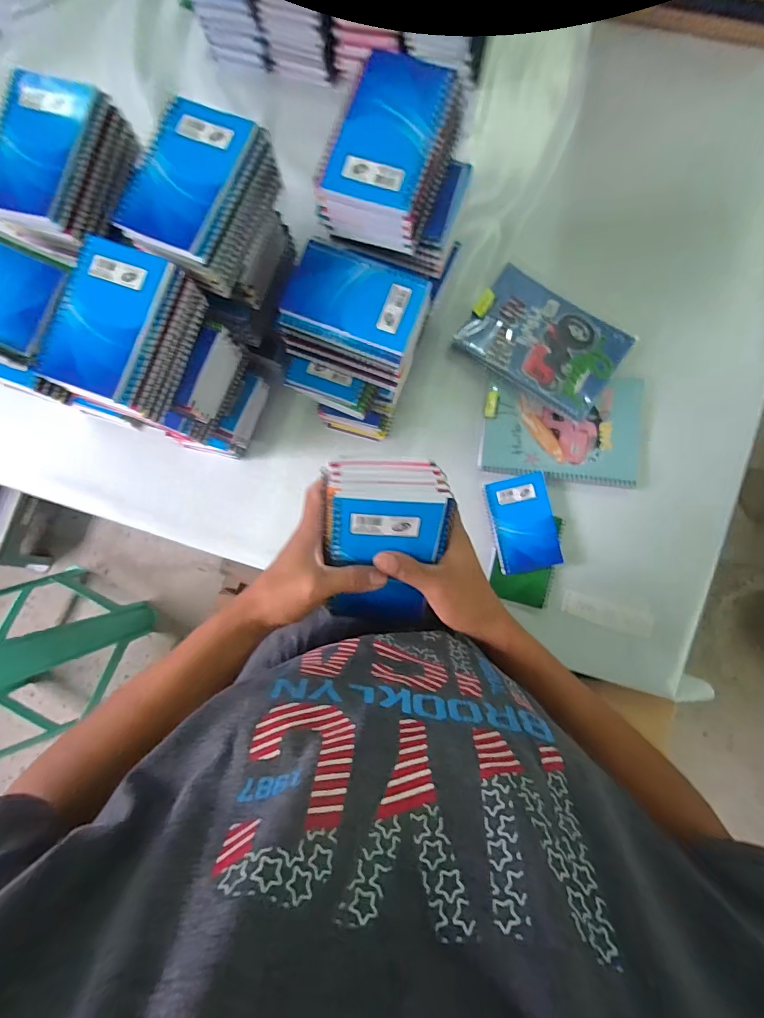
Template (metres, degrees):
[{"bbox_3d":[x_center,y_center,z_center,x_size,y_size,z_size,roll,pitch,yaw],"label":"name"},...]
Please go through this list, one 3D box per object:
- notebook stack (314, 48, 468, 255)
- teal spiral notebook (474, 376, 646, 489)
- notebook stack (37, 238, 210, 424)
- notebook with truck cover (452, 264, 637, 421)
[{"bbox_3d":[0.007,-0.319,0.389,0.096,0.054,0.136,23,89,4],"label":"notebook stack"},{"bbox_3d":[0.252,-0.111,0.607,0.215,0.011,0.138,4,88,4],"label":"teal spiral notebook"},{"bbox_3d":[-0.235,-0.163,0.395,0.095,0.060,0.129,23,89,4],"label":"notebook stack"},{"bbox_3d":[0.229,-0.239,0.609,0.209,0.020,0.151,37,90,4],"label":"notebook with truck cover"}]

